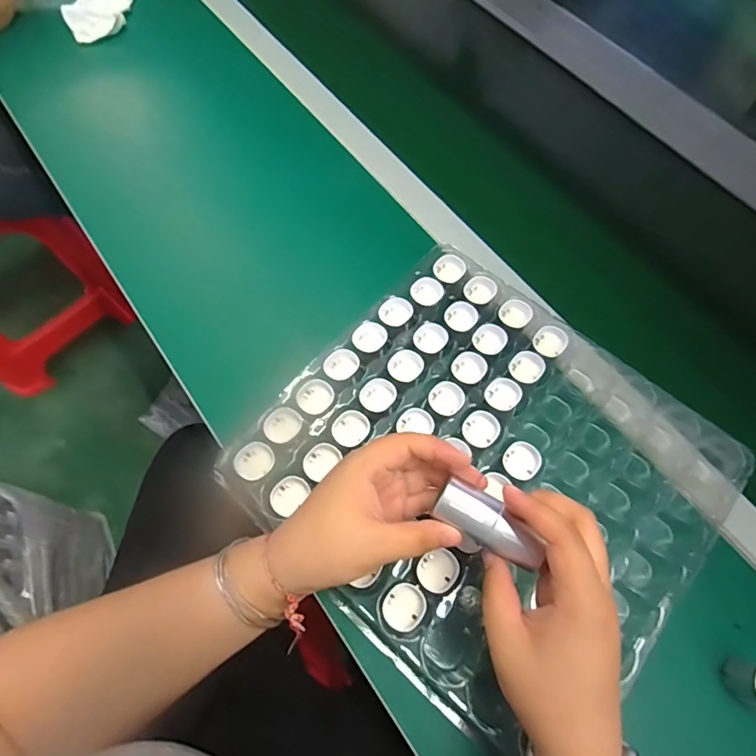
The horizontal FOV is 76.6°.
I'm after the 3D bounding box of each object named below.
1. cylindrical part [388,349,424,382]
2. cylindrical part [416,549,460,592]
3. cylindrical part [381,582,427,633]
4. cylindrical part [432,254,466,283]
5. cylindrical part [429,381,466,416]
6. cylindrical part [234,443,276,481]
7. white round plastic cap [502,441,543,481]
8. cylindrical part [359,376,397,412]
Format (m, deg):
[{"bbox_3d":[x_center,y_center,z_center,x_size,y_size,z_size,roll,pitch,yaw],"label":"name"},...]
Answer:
[{"bbox_3d":[0.024,-0.010,0.421,0.030,0.017,0.029,1,66,-2],"label":"cylindrical part"},{"bbox_3d":[0.044,0.143,0.355,0.028,0.009,0.030,1,66,-2],"label":"cylindrical part"},{"bbox_3d":[0.019,0.165,0.345,0.028,0.014,0.031,28,68,9],"label":"cylindrical part"},{"bbox_3d":[0.070,-0.107,0.465,0.029,0.014,0.027,1,66,-2],"label":"cylindrical part"},{"bbox_3d":[0.059,0.017,0.412,0.029,0.012,0.030,1,66,-2],"label":"cylindrical part"},{"bbox_3d":[-0.098,0.066,0.381,0.031,0.008,0.029,1,66,-2],"label":"cylindrical part"},{"bbox_3d":[0.117,0.071,0.397,0.028,0.028,0.028,34,69,12],"label":"white round plastic cap"},{"bbox_3d":[0.000,0.013,0.409,0.029,0.015,0.027,1,66,-2],"label":"cylindrical part"}]

